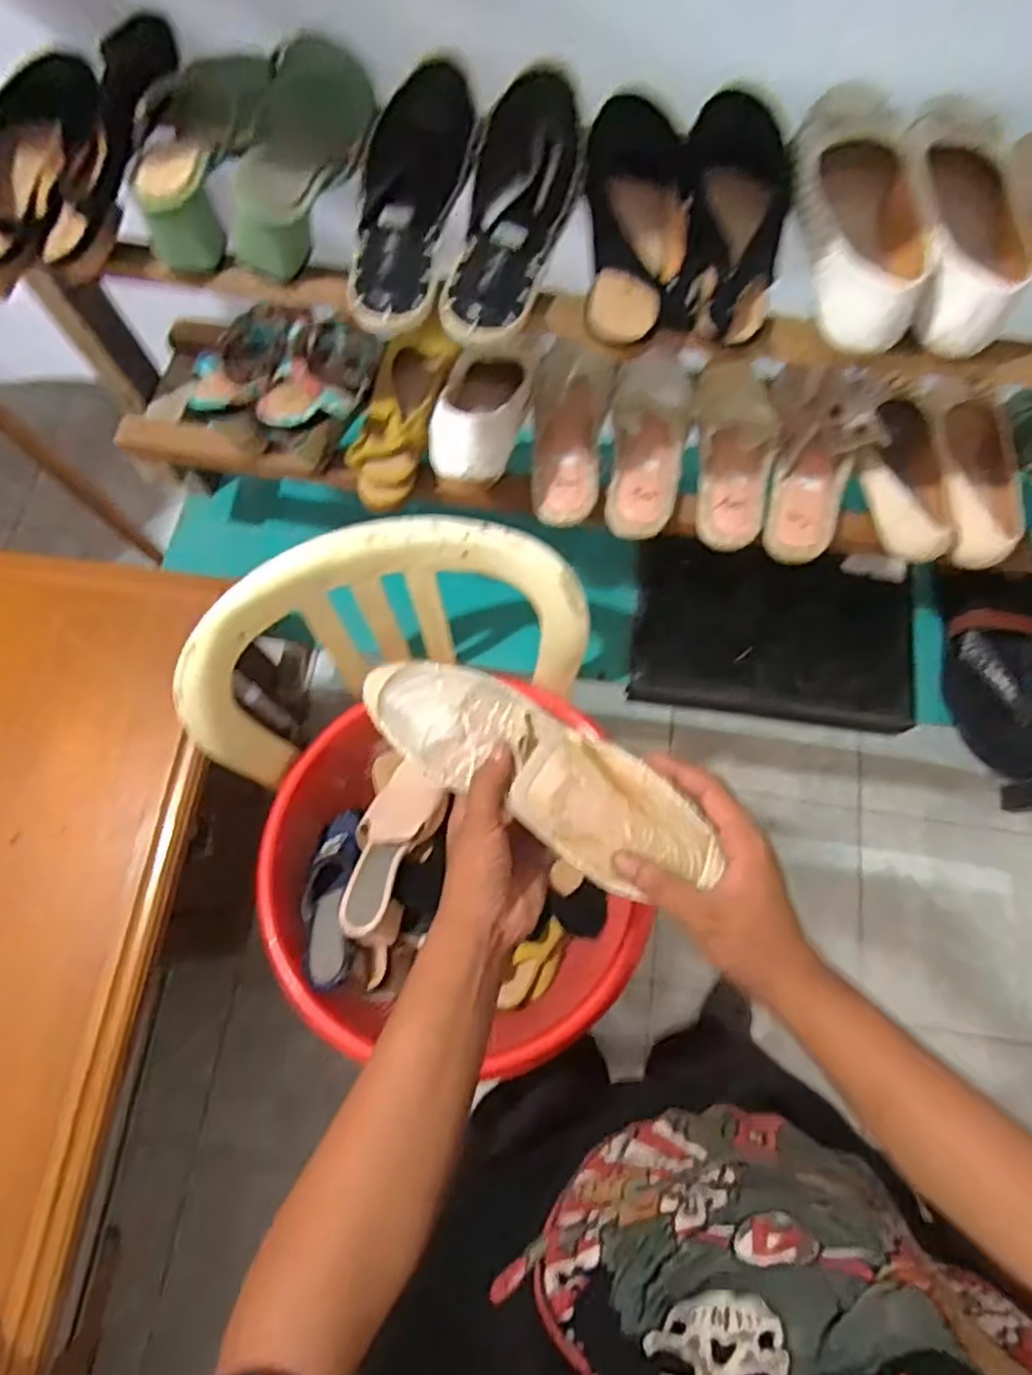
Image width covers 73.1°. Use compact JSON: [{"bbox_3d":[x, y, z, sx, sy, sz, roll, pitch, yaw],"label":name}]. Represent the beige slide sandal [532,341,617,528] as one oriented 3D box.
[{"bbox_3d":[0.059,-0.278,0.730,0.085,0.058,0.215,6,72,3],"label":"beige slide sandal"}]

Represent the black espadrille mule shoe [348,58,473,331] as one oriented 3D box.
[{"bbox_3d":[-0.081,-0.388,0.542,0.082,0.052,0.242,8,72,4],"label":"black espadrille mule shoe"}]

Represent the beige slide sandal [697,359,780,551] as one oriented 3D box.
[{"bbox_3d":[0.231,-0.260,0.736,0.083,0.055,0.226,6,72,3],"label":"beige slide sandal"}]

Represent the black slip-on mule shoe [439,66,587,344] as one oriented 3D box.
[{"bbox_3d":[-0.007,-0.367,0.529,0.089,0.056,0.215,16,86,6],"label":"black slip-on mule shoe"}]

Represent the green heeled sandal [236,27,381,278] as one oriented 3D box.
[{"bbox_3d":[-0.160,-0.419,0.537,0.088,0.067,0.213,7,72,3],"label":"green heeled sandal"}]

